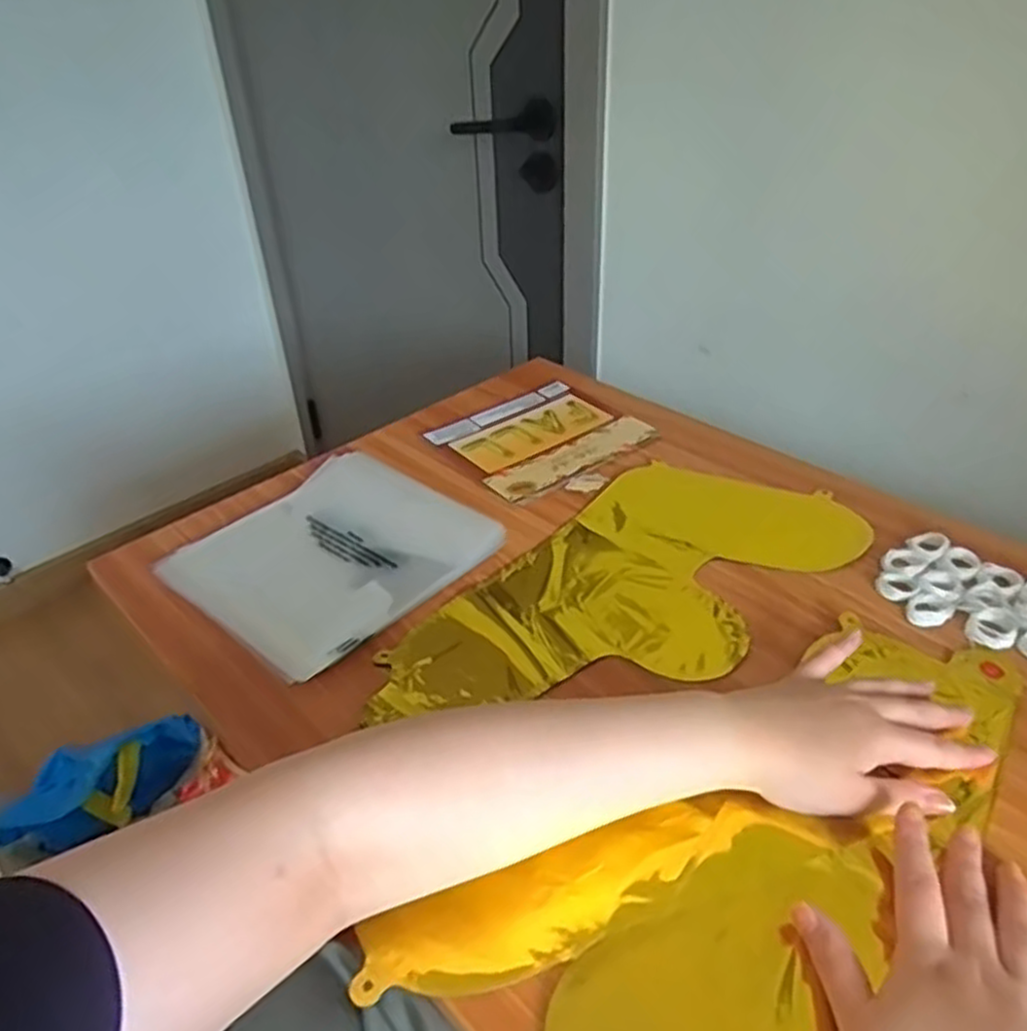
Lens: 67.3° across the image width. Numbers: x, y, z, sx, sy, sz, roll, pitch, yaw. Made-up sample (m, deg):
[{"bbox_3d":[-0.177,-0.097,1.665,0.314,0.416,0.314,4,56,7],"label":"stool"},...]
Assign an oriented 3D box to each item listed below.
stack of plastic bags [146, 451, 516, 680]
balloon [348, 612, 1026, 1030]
[{"bbox_3d":[-0.156,0.029,0.647,0.204,0.021,0.214,28,49,35],"label":"stack of plastic bags"},{"bbox_3d":[0.155,0.199,0.419,0.427,0.017,0.201,-24,41,-26],"label":"balloon"}]

